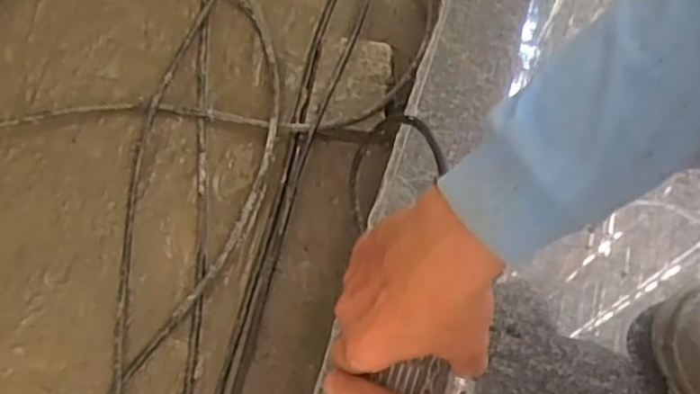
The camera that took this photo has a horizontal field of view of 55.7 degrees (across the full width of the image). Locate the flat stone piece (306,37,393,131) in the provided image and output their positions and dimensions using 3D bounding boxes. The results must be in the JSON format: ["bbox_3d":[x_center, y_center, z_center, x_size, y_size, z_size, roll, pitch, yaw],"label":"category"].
[{"bbox_3d":[0.003,-0.143,0.845,0.095,0.026,0.129,9,67,3],"label":"flat stone piece"}]

